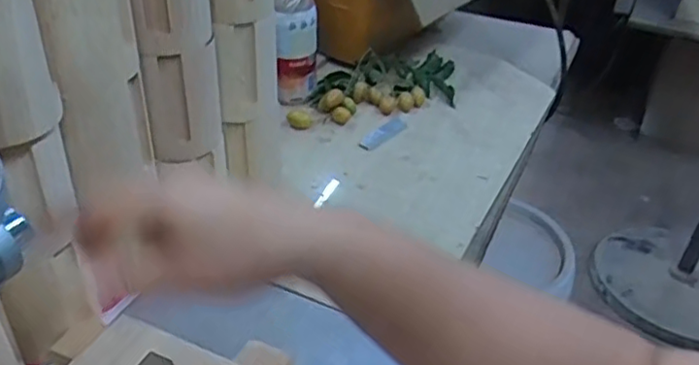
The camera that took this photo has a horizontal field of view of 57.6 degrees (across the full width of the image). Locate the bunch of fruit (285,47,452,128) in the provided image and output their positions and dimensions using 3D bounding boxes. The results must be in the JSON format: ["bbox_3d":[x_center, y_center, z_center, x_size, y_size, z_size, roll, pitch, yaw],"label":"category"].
[{"bbox_3d":[0.042,-0.125,0.839,0.273,0.038,0.095,-13,38,-24],"label":"bunch of fruit"}]

